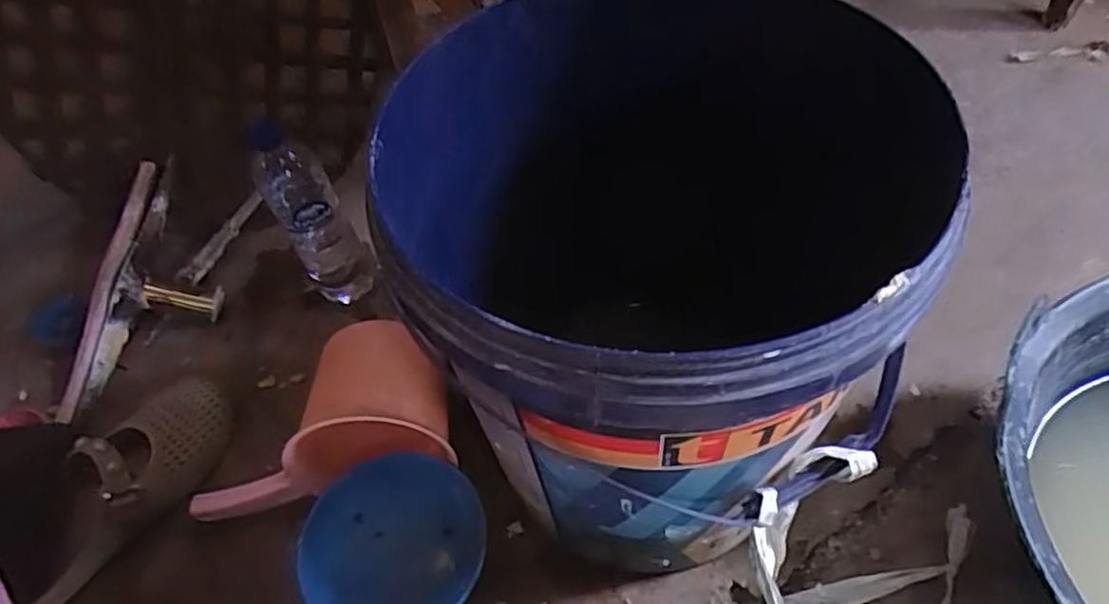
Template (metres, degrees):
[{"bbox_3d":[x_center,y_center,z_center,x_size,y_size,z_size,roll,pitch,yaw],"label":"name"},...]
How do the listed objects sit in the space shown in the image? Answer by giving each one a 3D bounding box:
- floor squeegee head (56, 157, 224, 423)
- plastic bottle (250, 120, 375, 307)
[{"bbox_3d":[-0.445,-0.023,0.755,0.116,0.070,0.305,1,68,6],"label":"floor squeegee head"},{"bbox_3d":[-0.246,-0.078,0.721,0.071,0.226,0.069,-30,57,-14],"label":"plastic bottle"}]

